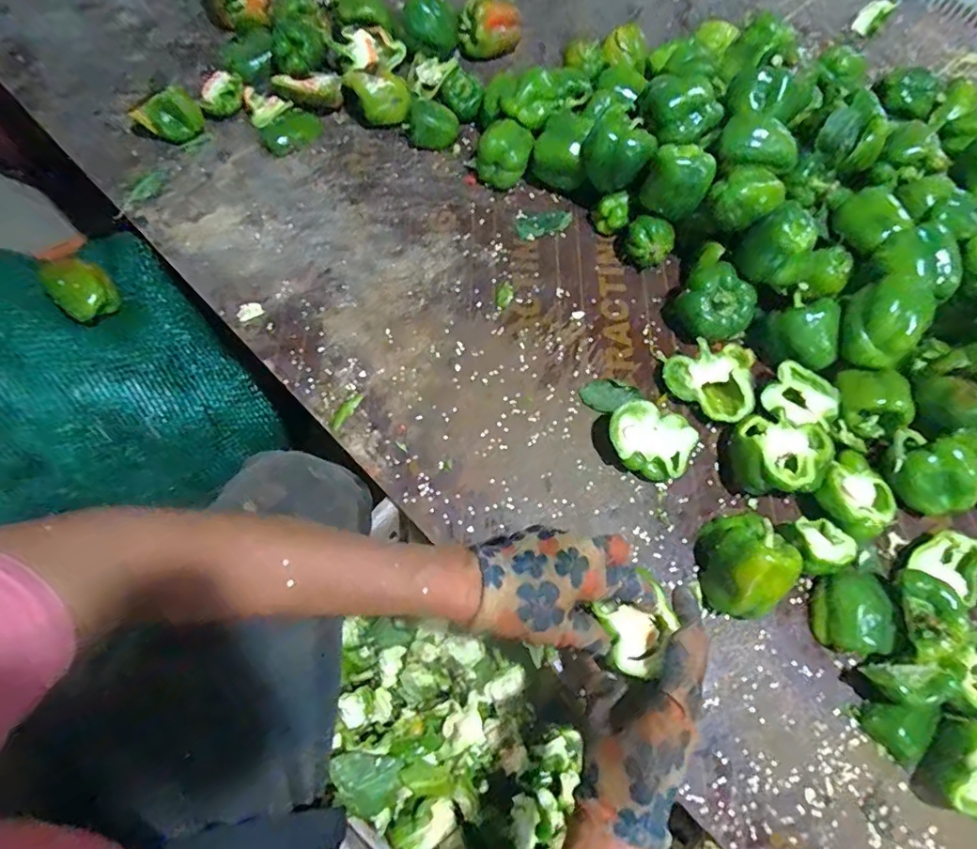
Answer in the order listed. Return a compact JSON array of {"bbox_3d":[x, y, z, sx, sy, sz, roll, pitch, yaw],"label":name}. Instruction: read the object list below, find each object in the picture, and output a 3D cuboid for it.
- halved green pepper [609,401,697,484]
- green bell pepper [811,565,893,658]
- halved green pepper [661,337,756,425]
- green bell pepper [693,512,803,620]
[{"bbox_3d":[0.151,0.019,0.506,0.076,0.050,0.057,24,68,7],"label":"halved green pepper"},{"bbox_3d":[0.307,0.160,0.451,0.046,0.037,0.065,0,68,-3],"label":"green bell pepper"},{"bbox_3d":[0.227,-0.045,0.531,0.066,0.051,0.087,-40,75,-17],"label":"halved green pepper"},{"bbox_3d":[0.221,0.120,0.458,0.075,0.059,0.082,1,67,-3],"label":"green bell pepper"}]

